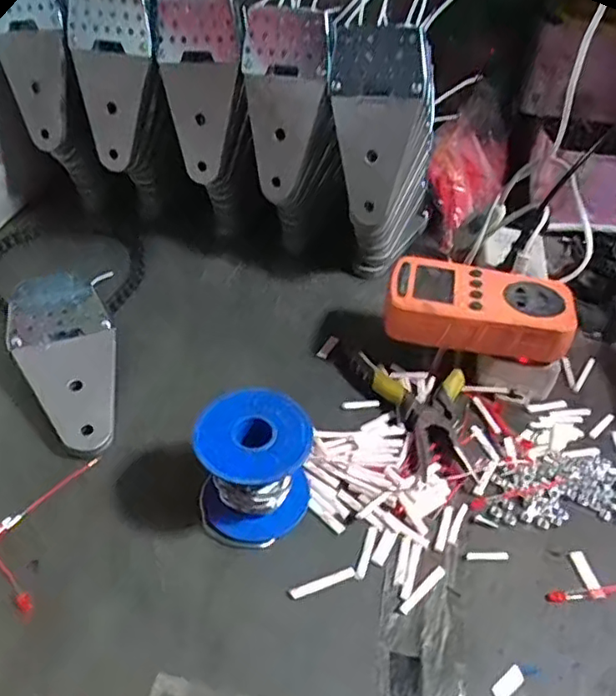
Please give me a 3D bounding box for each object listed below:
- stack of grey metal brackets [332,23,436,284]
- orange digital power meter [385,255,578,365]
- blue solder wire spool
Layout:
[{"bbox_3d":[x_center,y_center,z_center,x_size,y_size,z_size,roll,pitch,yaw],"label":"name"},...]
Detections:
[{"bbox_3d":[0.062,-0.161,0.508,0.082,0.194,0.120,13,44,9],"label":"stack of grey metal brackets"},{"bbox_3d":[0.122,-0.029,0.445,0.126,0.035,0.062,12,44,8],"label":"orange digital power meter"},{"bbox_3d":[-0.030,0.068,0.351,0.063,0.064,0.063,3,43,-1],"label":"blue solder wire spool"}]

